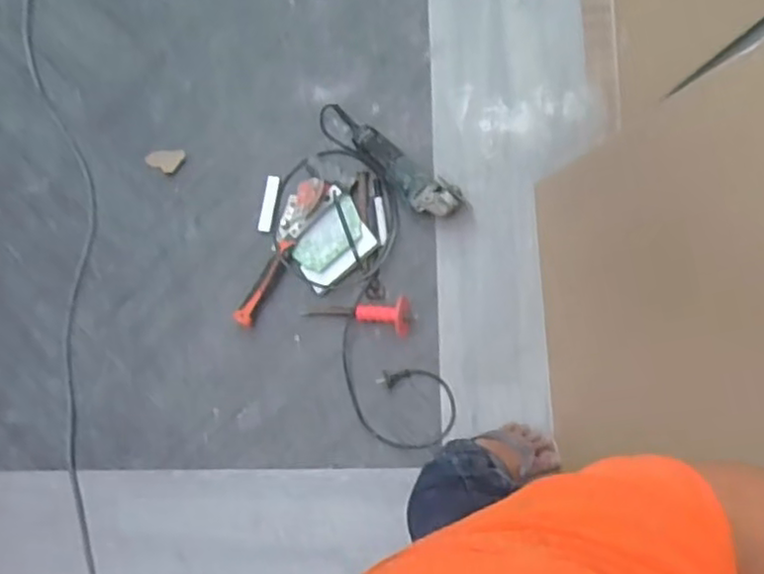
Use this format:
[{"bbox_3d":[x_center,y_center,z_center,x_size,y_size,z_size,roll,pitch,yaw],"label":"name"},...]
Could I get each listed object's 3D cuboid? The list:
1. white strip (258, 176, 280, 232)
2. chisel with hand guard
[{"bbox_3d":[-0.229,-0.169,1.410,0.027,0.008,0.116,9,87,6],"label":"white strip"},{"bbox_3d":[-0.046,0.056,1.331,0.212,0.060,0.071,0,83,6],"label":"chisel with hand guard"}]

